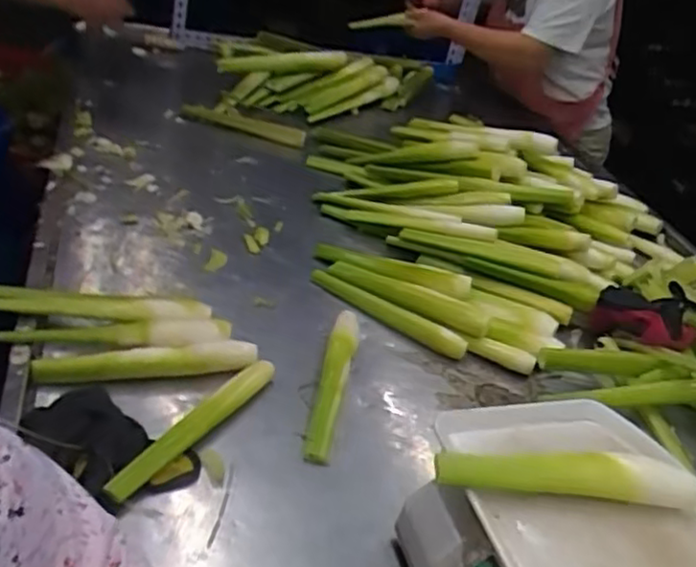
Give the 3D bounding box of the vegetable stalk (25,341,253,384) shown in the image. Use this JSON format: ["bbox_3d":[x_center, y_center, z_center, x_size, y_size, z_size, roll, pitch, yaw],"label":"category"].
[{"bbox_3d":[-0.217,0.087,0.763,0.232,0.024,0.029,1,36,-18],"label":"vegetable stalk"}]

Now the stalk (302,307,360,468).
[{"bbox_3d":[-0.016,0.111,0.801,0.035,0.026,0.226,13,34,-1],"label":"stalk"}]

